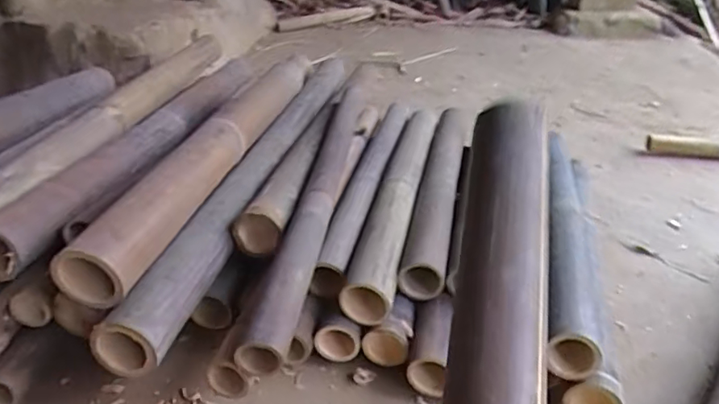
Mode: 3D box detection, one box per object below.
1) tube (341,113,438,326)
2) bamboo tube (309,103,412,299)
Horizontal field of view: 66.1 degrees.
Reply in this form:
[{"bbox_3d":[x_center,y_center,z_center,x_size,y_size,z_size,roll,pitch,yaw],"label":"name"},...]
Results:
[{"bbox_3d":[0.068,-0.026,0.922,0.066,0.054,0.576,5,33,11],"label":"tube"},{"bbox_3d":[0.015,-0.042,0.959,0.064,0.048,0.561,6,33,12],"label":"bamboo tube"}]

